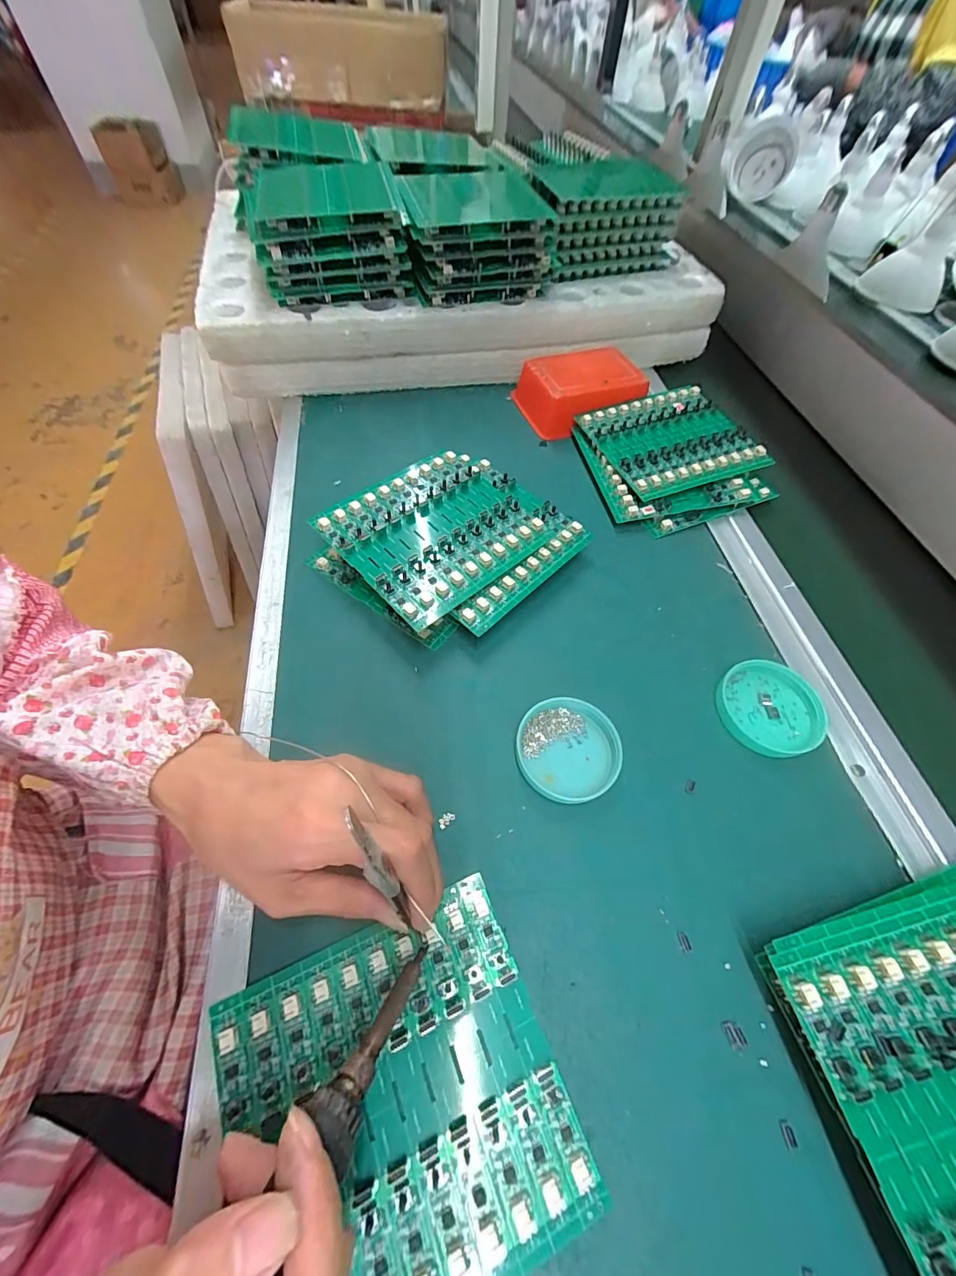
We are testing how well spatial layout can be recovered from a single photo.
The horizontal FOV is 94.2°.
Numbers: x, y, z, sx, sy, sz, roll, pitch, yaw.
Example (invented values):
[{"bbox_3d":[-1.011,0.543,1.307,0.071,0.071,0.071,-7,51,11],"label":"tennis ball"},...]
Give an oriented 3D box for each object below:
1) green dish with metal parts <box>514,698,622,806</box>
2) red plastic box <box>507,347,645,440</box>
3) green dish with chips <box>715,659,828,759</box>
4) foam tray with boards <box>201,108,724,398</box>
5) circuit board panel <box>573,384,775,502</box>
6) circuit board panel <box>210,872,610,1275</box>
[{"bbox_3d":[0.059,0.070,0.281,0.065,0.016,0.061,1,58,-1],"label":"green dish with metal parts"},{"bbox_3d":[0.108,-0.265,0.475,0.126,0.048,0.086,-17,60,-12],"label":"red plastic box"},{"bbox_3d":[0.199,0.047,0.304,0.062,0.015,0.064,1,58,-1],"label":"green dish with chips"},{"bbox_3d":[-0.026,-0.459,0.535,0.549,0.137,0.346,-7,59,-6],"label":"foam tray with boards"},{"bbox_3d":[0.189,-0.193,0.432,0.139,0.015,0.127,-17,60,-8],"label":"circuit board panel"},{"bbox_3d":[-0.034,0.206,0.197,0.135,0.006,0.135,-19,61,-16],"label":"circuit board panel"}]

